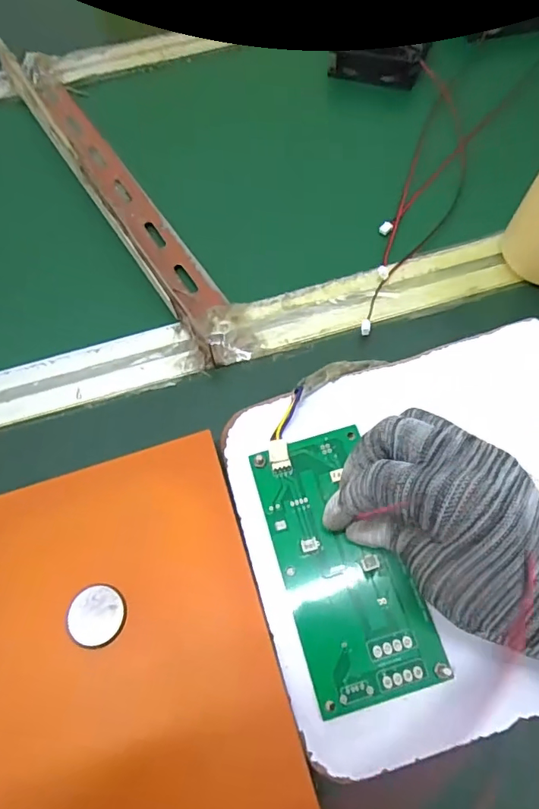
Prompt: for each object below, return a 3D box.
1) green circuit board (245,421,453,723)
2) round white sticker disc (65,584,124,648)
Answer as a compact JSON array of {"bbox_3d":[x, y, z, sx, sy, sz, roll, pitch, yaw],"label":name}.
[{"bbox_3d":[0.036,0.079,0.263,0.064,0.009,0.133,-18,66,-7],"label":"green circuit board"},{"bbox_3d":[-0.087,0.106,0.254,0.026,0.006,0.027,-2,63,5],"label":"round white sticker disc"}]

